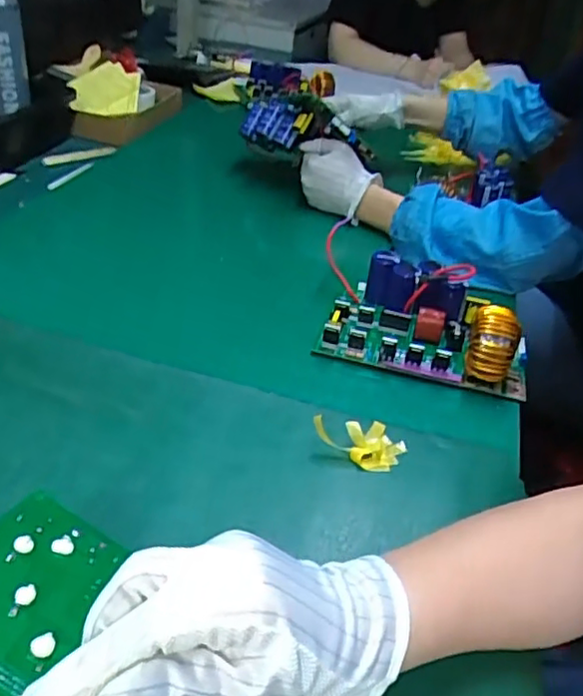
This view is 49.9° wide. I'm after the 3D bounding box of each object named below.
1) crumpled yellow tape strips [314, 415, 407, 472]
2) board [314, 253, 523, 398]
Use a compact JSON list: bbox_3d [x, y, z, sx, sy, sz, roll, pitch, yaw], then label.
[{"bbox_3d":[0.057,0.068,0.497,0.064,0.023,0.049,24,39,22],"label":"crumpled yellow tape strips"},{"bbox_3d":[0.138,-0.033,0.609,0.186,0.069,0.125,16,37,12],"label":"board"}]

